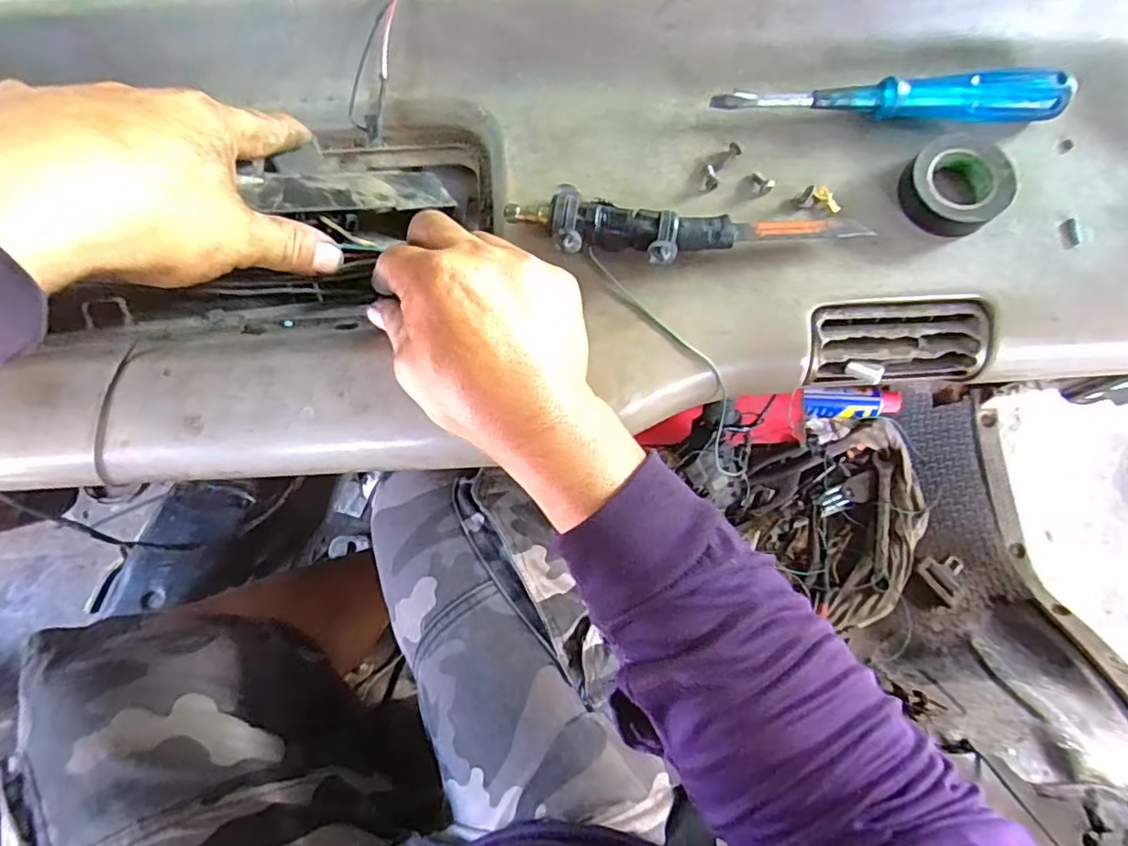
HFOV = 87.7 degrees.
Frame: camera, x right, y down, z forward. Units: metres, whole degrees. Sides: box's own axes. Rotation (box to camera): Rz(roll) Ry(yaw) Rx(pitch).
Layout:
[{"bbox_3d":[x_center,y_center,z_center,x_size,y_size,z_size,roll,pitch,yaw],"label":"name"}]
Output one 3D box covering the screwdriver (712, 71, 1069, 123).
[{"bbox_3d":[0.186,-0.188,0.337,0.189,0.025,0.028,7,78,2],"label":"screwdriver"}]

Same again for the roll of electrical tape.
[{"bbox_3d":[0.221,-0.134,0.333,0.054,0.019,0.057,0,78,0],"label":"roll of electrical tape"}]

